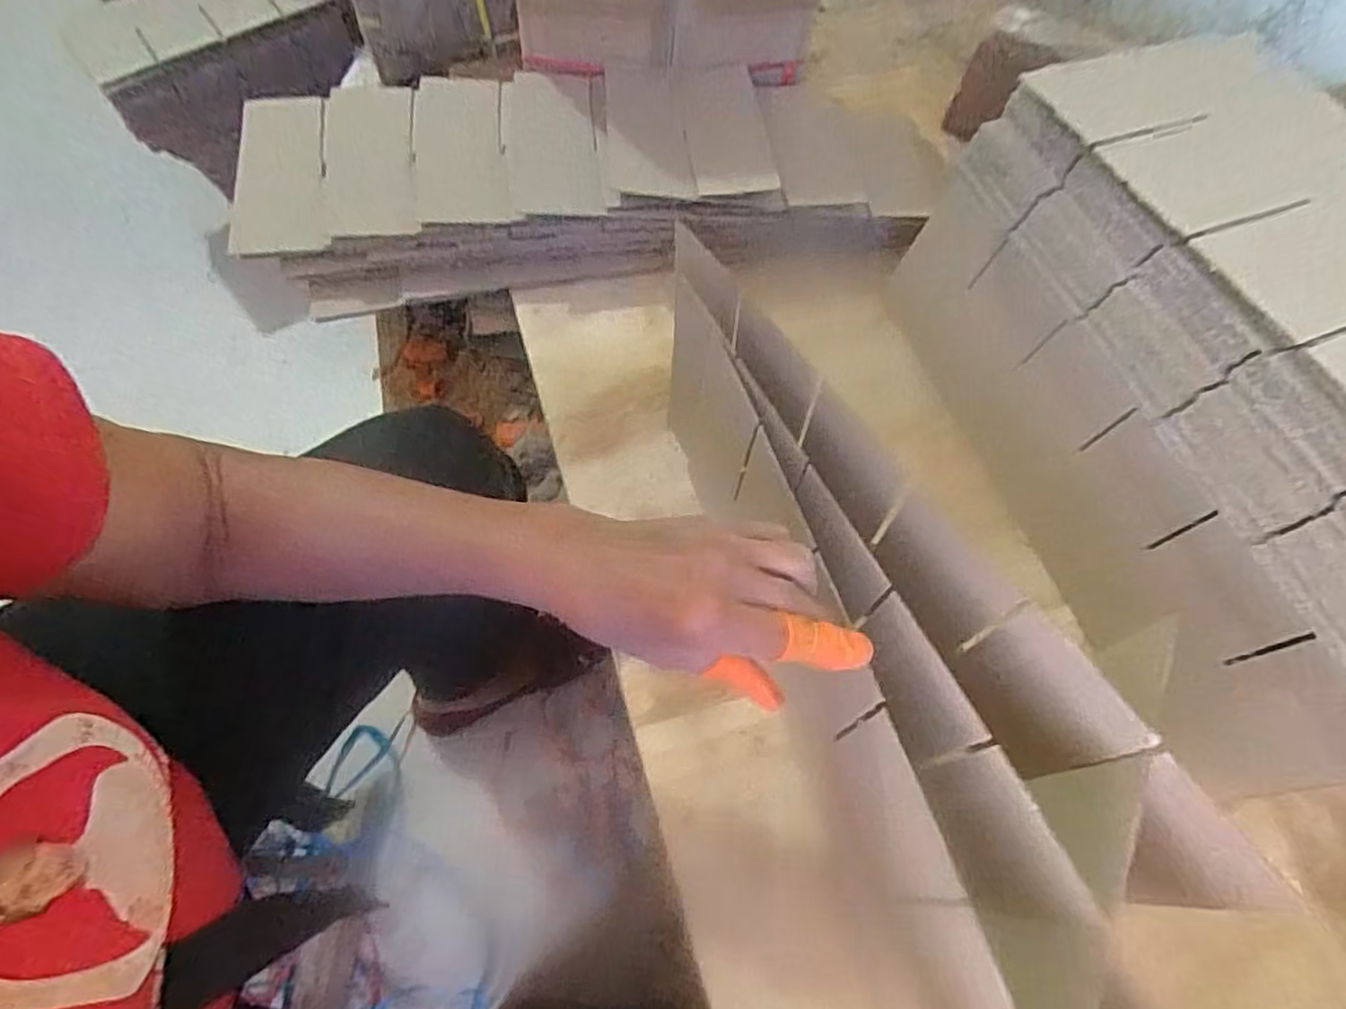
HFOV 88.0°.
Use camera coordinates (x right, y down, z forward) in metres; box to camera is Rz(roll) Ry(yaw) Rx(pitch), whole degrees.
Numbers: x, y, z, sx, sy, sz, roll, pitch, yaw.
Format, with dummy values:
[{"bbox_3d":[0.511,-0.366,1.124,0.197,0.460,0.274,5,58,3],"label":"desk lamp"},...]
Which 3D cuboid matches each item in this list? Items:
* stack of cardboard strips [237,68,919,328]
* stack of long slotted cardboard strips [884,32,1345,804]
[{"bbox_3d":[-0.043,-0.313,0.668,0.656,0.113,0.194,-10,65,-5],"label":"stack of cardboard strips"},{"bbox_3d":[0.352,-0.061,0.479,0.155,0.254,0.515,-17,66,-8],"label":"stack of long slotted cardboard strips"}]

